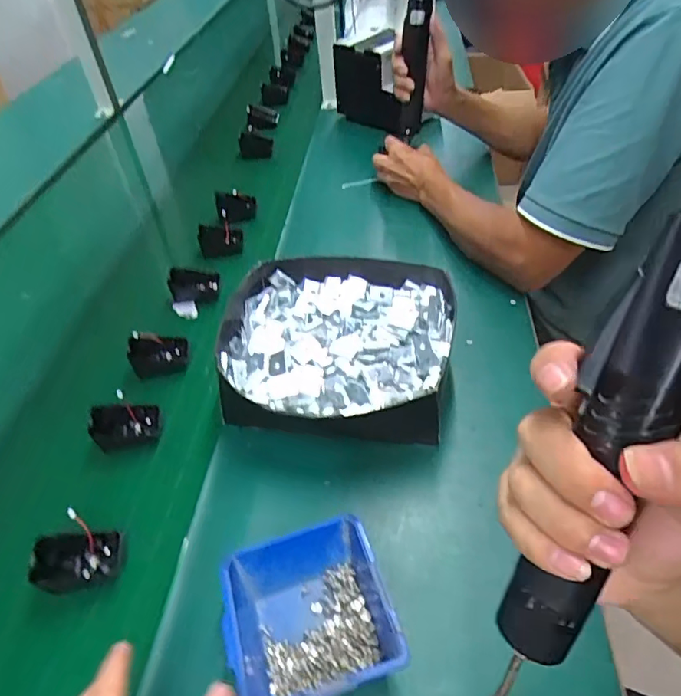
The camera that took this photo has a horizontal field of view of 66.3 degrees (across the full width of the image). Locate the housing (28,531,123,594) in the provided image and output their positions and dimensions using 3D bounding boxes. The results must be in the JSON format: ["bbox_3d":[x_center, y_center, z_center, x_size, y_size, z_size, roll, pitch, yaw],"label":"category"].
[{"bbox_3d":[-0.226,0.184,0.450,0.066,0.031,0.041,-10,49,-5],"label":"housing"}]

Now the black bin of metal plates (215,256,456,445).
[{"bbox_3d":[-0.008,-0.004,0.571,0.245,0.072,0.231,6,49,9],"label":"black bin of metal plates"}]

